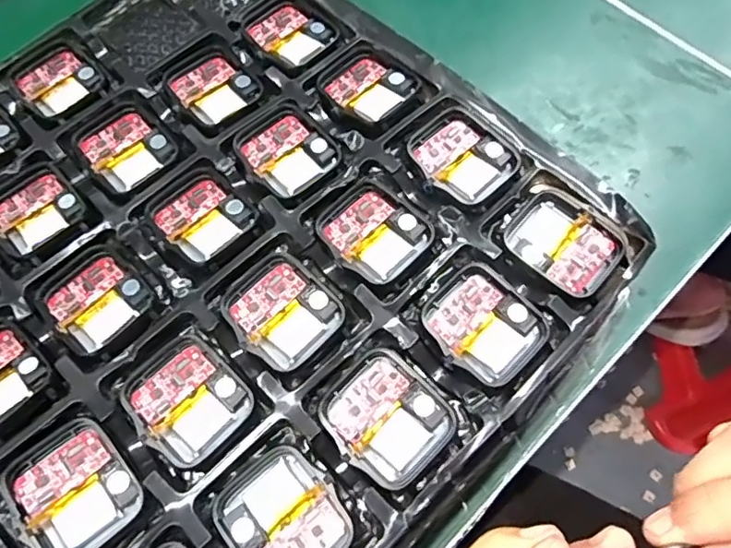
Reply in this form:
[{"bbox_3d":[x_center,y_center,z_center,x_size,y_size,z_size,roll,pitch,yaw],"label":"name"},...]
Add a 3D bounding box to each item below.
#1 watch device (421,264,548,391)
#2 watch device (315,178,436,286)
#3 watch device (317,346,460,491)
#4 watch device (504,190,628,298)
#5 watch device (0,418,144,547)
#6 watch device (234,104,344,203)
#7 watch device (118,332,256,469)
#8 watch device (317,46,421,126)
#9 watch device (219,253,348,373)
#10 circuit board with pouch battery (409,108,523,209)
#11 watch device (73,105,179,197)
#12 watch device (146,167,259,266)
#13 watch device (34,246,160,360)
[{"bbox_3d":[0.046,0.019,0.221,0.037,0.007,0.042,-40,71,-15],"label":"watch device"},{"bbox_3d":[0.003,-0.018,0.238,0.038,0.006,0.042,-40,71,-15],"label":"watch device"},{"bbox_3d":[0.008,0.051,0.205,0.037,0.008,0.043,-42,71,-16],"label":"watch device"},{"bbox_3d":[0.080,-0.013,0.234,0.043,0.007,0.034,40,73,17],"label":"watch device"},{"bbox_3d":[-0.101,0.074,0.197,0.037,0.005,0.041,-40,71,-15],"label":"watch device"},{"bbox_3d":[-0.035,-0.055,0.257,0.036,0.006,0.042,-38,70,-14],"label":"watch device"},{"bbox_3d":[-0.066,0.046,0.214,0.037,0.007,0.042,-42,71,-16],"label":"watch device"},{"bbox_3d":[0.000,-0.089,0.270,0.041,0.005,0.038,42,73,18],"label":"watch device"},{"bbox_3d":[-0.033,0.014,0.226,0.037,0.006,0.041,-39,71,-15],"label":"watch device"},{"bbox_3d":[0.042,-0.052,0.248,0.036,0.004,0.043,-40,71,-15],"label":"circuit board with pouch battery"},{"bbox_3d":[-0.109,-0.058,0.262,0.040,0.004,0.035,42,73,18],"label":"watch device"},{"bbox_3d":[-0.070,-0.025,0.245,0.036,0.004,0.042,-42,71,-16],"label":"watch device"},{"bbox_3d":[-0.108,0.010,0.230,0.044,0.005,0.035,41,73,17],"label":"watch device"}]

